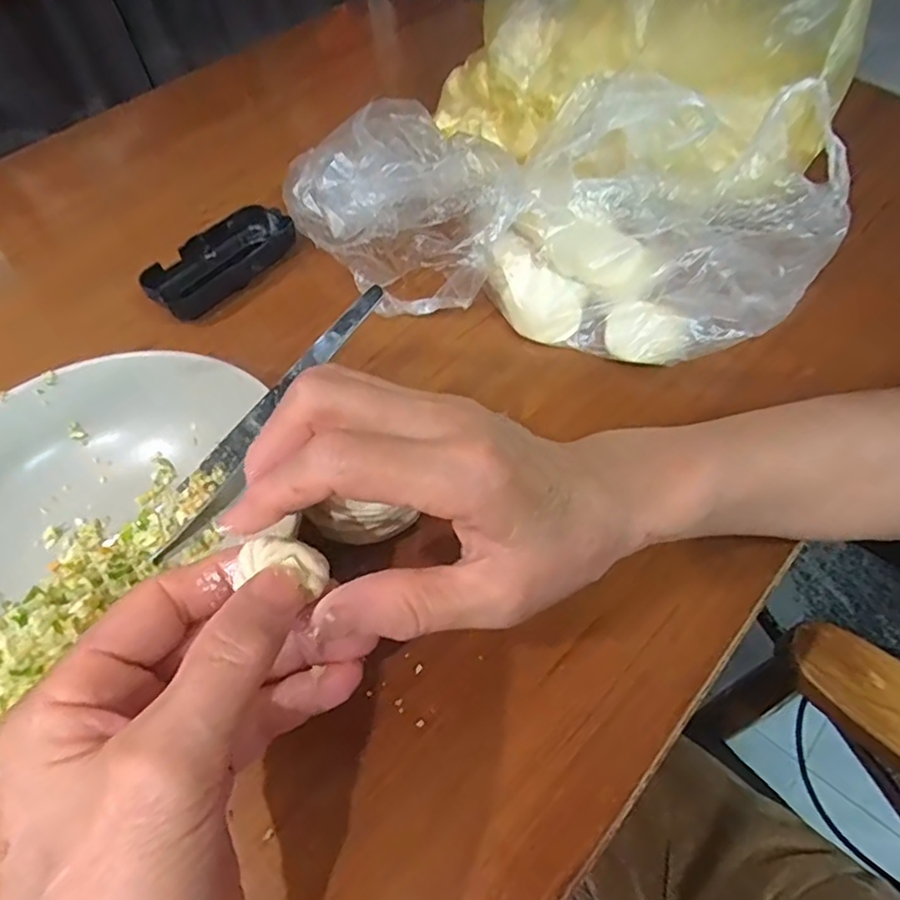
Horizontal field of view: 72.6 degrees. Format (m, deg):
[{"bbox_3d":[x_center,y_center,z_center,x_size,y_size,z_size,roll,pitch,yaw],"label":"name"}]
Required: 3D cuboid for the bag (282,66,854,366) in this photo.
[{"bbox_3d":[0.065,-0.168,0.398,0.361,0.088,0.185,15,58,14],"label":"bag"}]

